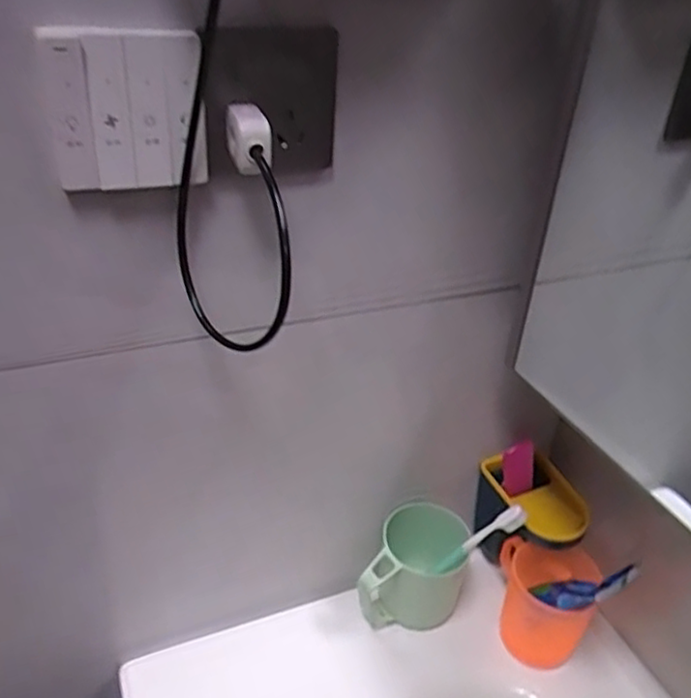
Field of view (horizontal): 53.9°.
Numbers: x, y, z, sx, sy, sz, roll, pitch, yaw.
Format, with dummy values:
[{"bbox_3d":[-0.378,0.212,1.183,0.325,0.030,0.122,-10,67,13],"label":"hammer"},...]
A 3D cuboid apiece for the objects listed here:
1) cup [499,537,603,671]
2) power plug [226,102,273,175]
[{"bbox_3d":[0.189,0.251,0.664,0.092,0.106,0.087,15,35,16],"label":"cup"},{"bbox_3d":[-0.055,-0.122,0.396,0.026,0.036,0.041,-2,34,-9],"label":"power plug"}]

